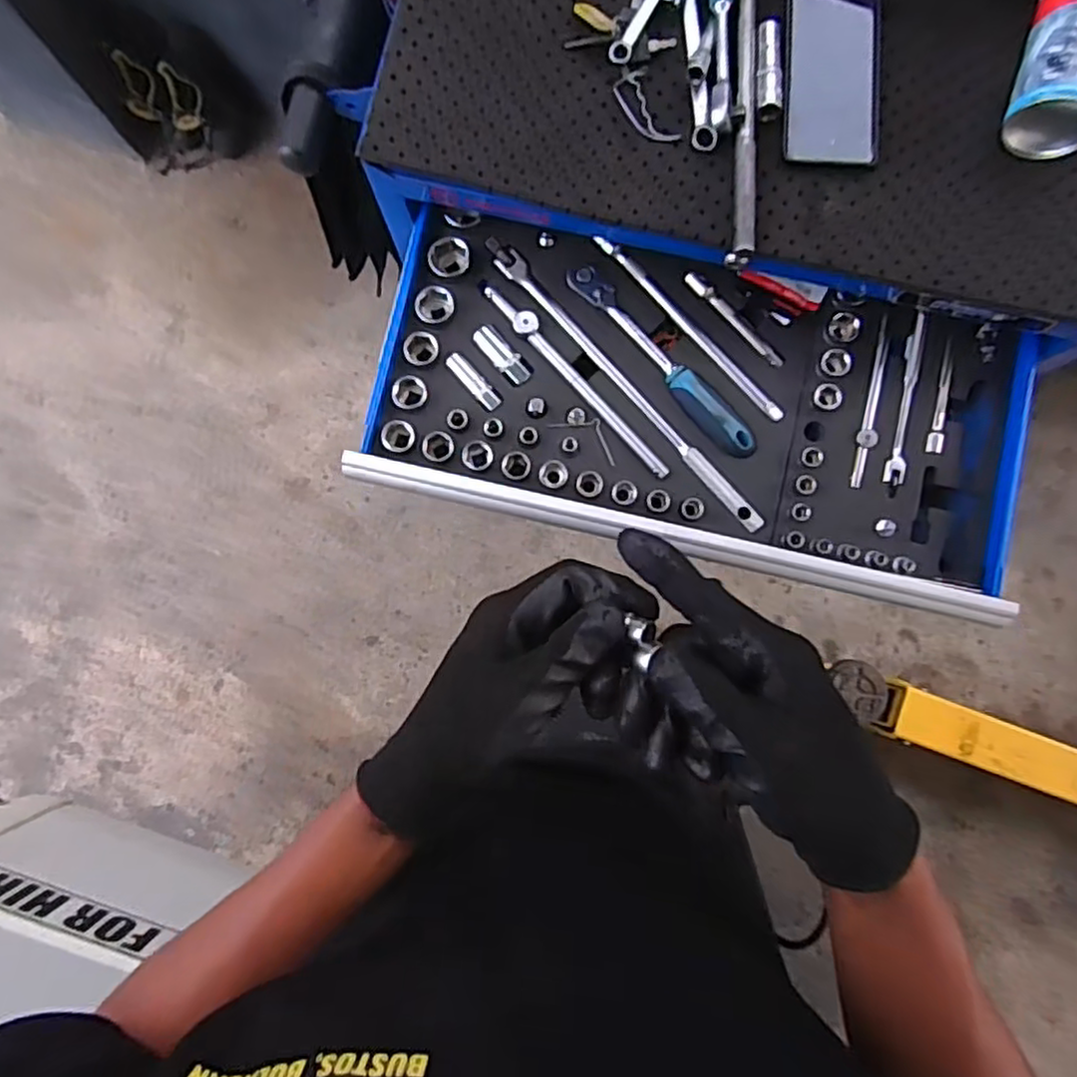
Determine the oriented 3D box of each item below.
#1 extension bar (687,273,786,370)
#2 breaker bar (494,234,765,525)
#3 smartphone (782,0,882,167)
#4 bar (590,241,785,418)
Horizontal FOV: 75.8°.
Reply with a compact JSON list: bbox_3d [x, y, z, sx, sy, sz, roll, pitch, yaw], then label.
[{"bbox_3d":[0.188,-0.210,0.661,0.014,0.009,0.122,-43,85,-5],"label":"extension bar"},{"bbox_3d":[0.079,-0.148,0.657,0.023,0.017,0.371,-41,82,-6],"label":"breaker bar"},{"bbox_3d":[0.251,-0.396,0.588,0.081,0.009,0.160,4,83,0],"label":"smartphone"},{"bbox_3d":[0.143,-0.203,0.663,0.012,0.014,0.247,-42,82,-6],"label":"bar"}]

